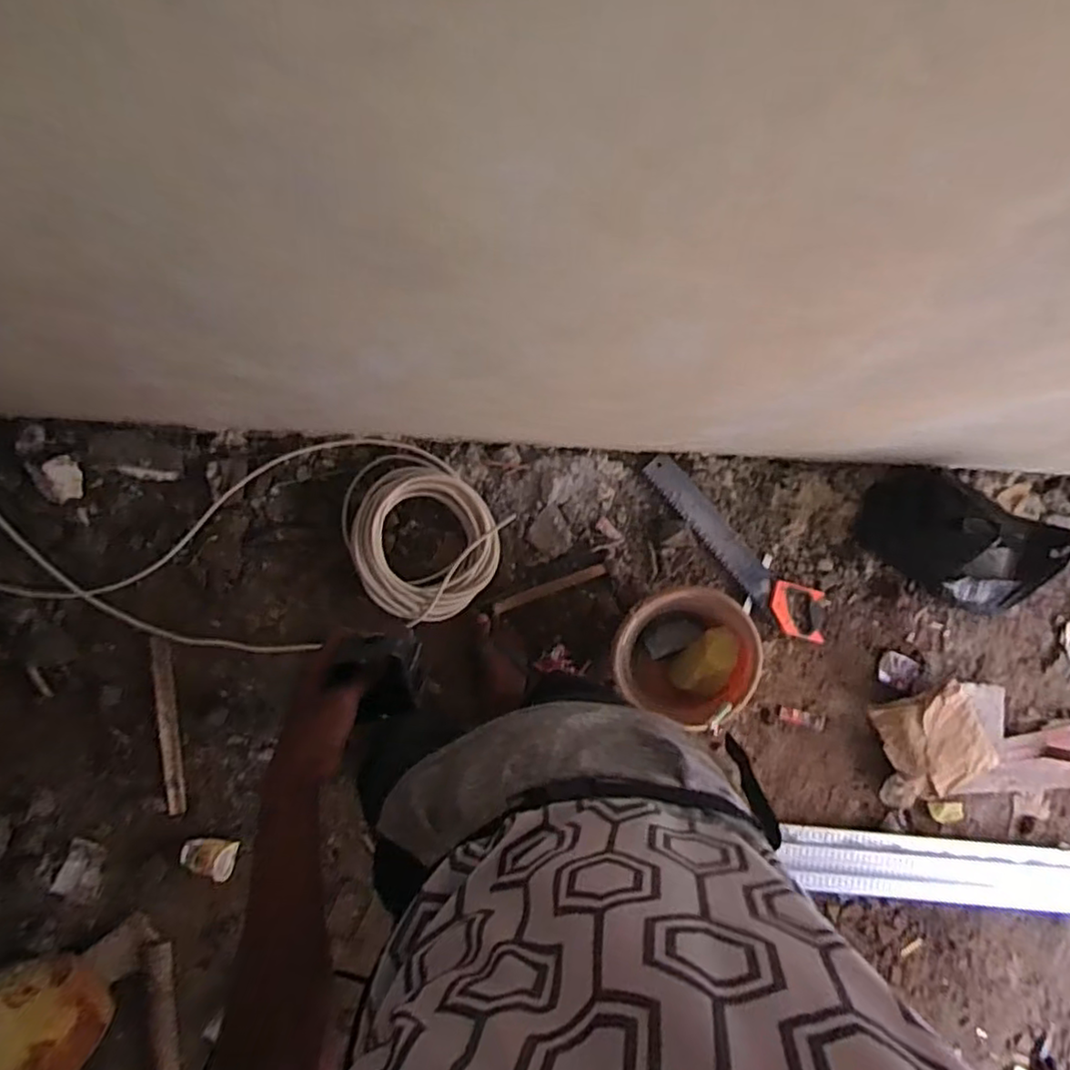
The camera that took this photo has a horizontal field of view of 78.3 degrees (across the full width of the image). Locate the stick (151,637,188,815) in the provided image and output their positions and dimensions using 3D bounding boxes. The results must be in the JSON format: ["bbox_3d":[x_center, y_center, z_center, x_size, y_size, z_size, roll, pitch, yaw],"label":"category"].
[{"bbox_3d":[-0.724,0.377,1.300,0.038,0.013,0.339,-6,87,-23],"label":"stick"}]

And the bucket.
[{"bbox_3d":[0.288,0.234,1.359,0.258,0.248,0.253,0,88,-10],"label":"bucket"}]

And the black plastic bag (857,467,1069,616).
[{"bbox_3d":[0.915,0.026,1.425,0.340,0.239,0.233,27,84,-8],"label":"black plastic bag"}]

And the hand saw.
[{"bbox_3d":[0.455,0.038,1.496,0.549,0.031,0.122,40,82,-6],"label":"hand saw"}]

